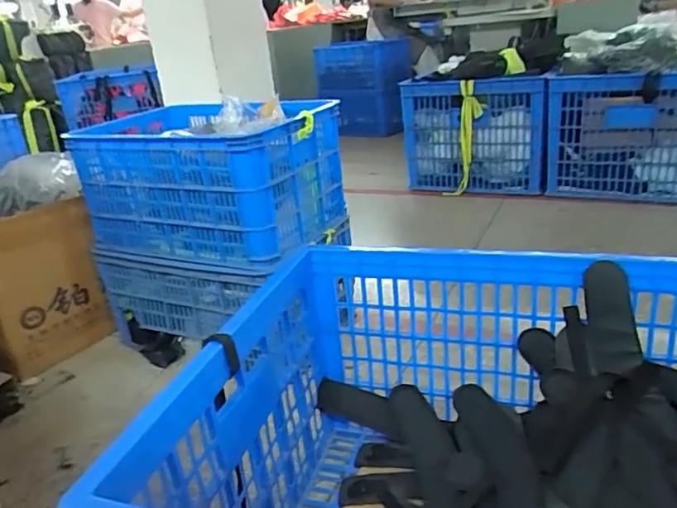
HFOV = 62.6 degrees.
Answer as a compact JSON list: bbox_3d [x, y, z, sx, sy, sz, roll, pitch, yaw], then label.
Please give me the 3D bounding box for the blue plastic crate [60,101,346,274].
[{"bbox_3d":[-0.334,-0.194,1.423,0.622,0.310,0.366,7,26,28],"label":"blue plastic crate"}]

